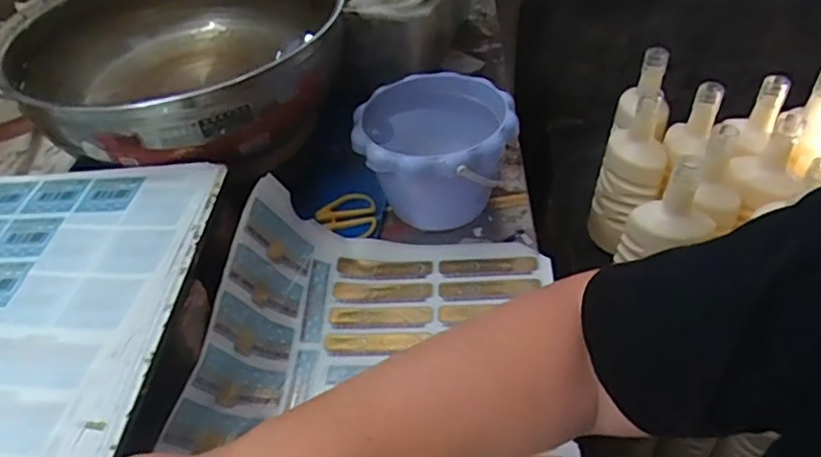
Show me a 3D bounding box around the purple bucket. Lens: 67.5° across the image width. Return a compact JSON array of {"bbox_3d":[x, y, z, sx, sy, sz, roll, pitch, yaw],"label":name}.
[{"bbox_3d":[0.027,-0.074,0.634,0.150,0.114,0.152,-2,43,1],"label":"purple bucket"}]

